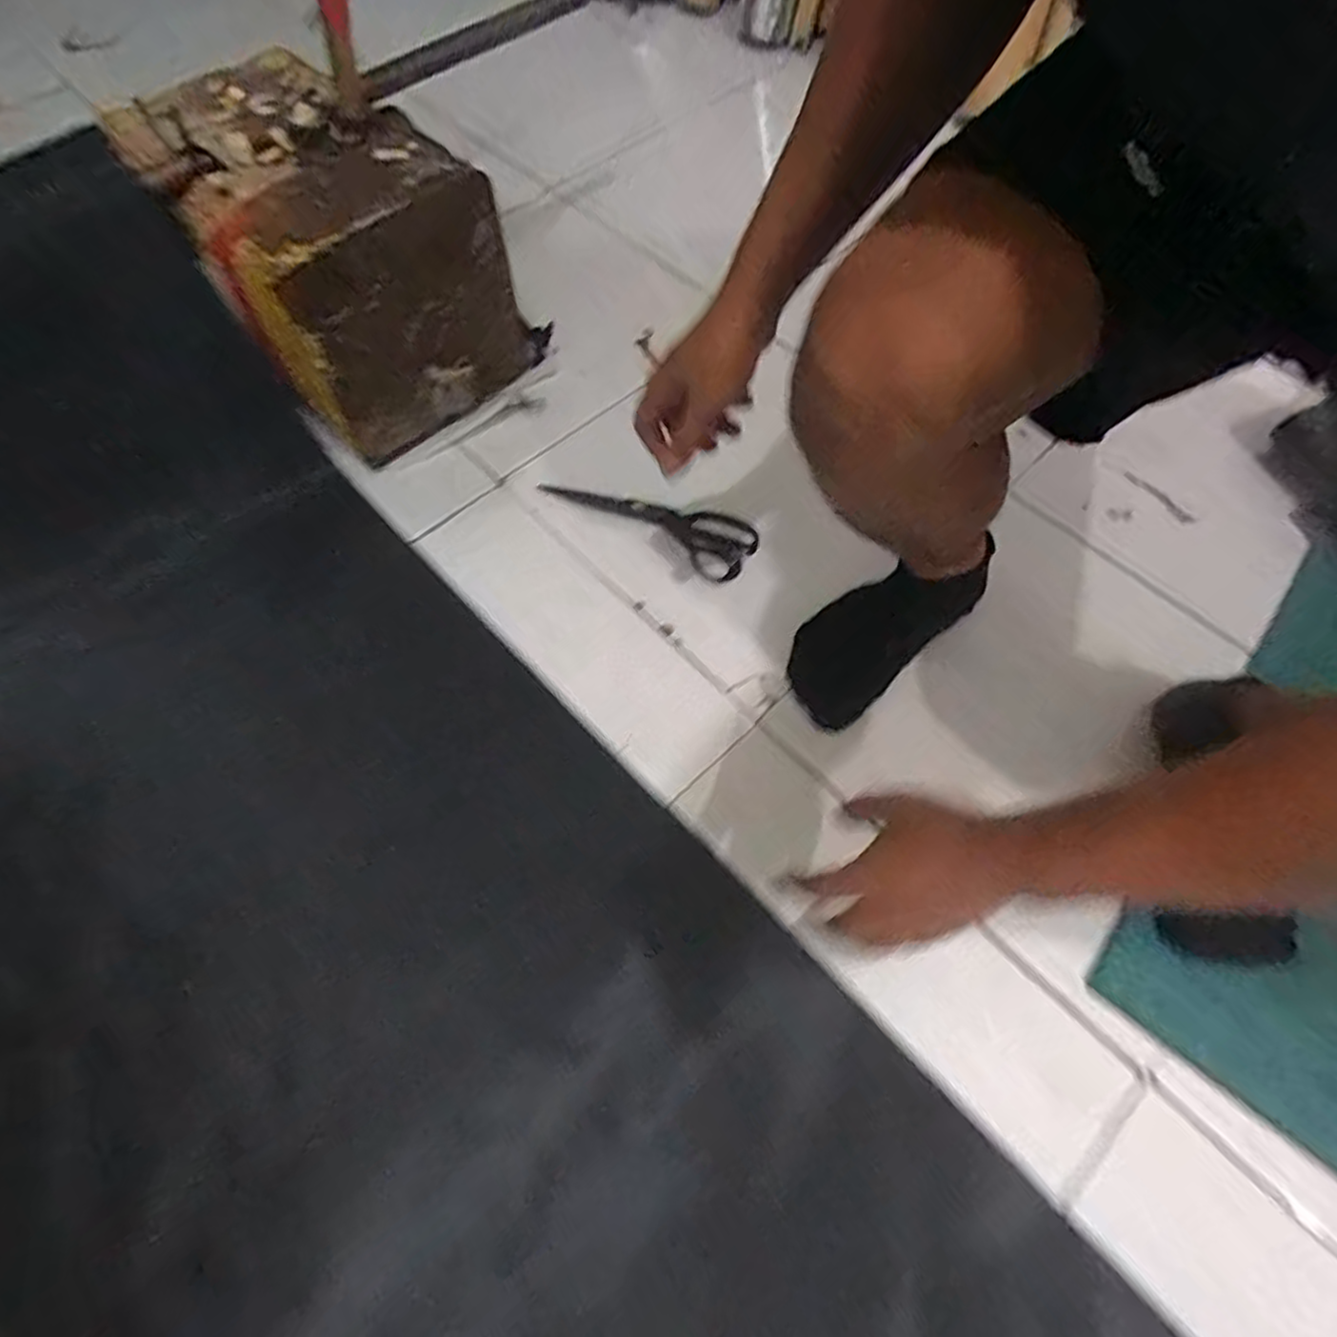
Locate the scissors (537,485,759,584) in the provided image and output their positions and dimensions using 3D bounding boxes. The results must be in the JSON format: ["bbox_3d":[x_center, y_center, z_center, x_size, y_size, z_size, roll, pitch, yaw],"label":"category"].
[{"bbox_3d":[-0.023,-0.167,0.770,0.240,0.011,0.075,25,66,13],"label":"scissors"}]

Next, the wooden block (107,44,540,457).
[{"bbox_3d":[-0.342,-0.438,0.772,0.278,0.252,0.296,-40,69,-18],"label":"wooden block"}]

